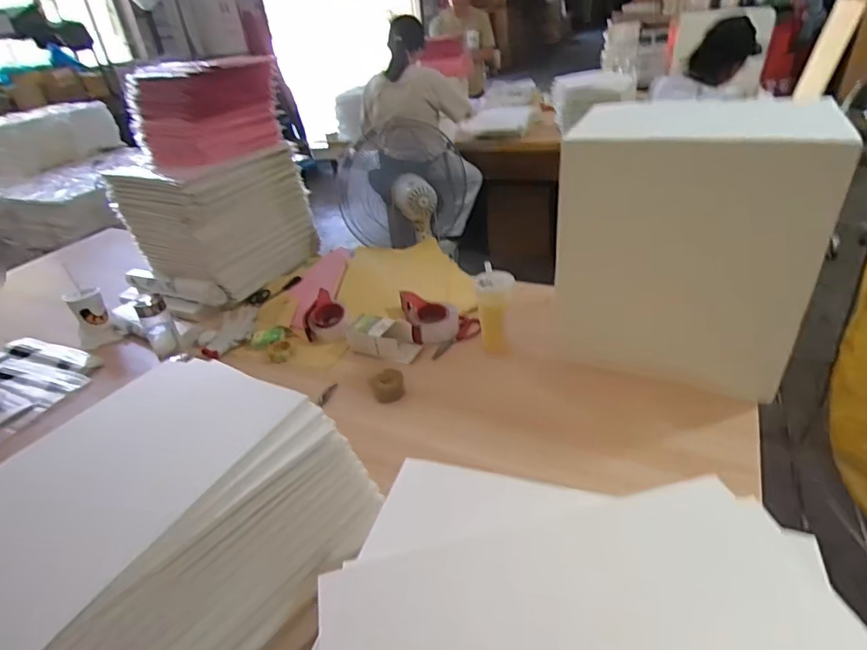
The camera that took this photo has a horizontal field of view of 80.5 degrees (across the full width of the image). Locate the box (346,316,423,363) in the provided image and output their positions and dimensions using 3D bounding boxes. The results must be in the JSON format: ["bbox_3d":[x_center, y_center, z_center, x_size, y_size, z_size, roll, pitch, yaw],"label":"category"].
[{"bbox_3d":[-0.123,0.025,1.250,0.177,0.066,0.090,6,35,19],"label":"box"}]

